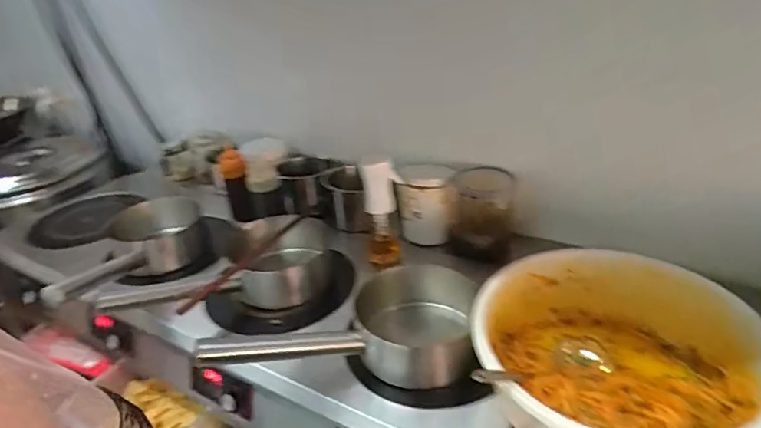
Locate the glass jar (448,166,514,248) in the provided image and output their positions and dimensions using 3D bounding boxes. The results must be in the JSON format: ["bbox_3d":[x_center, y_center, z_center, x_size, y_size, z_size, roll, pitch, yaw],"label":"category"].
[{"bbox_3d":[0.204,0.001,1.066,0.121,0.179,0.119,0,29,11],"label":"glass jar"}]

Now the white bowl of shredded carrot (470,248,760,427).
[{"bbox_3d":[0.314,0.198,0.697,0.338,0.139,0.356,-5,29,2],"label":"white bowl of shredded carrot"}]

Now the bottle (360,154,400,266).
[{"bbox_3d":[-0.001,-0.011,1.031,0.062,0.226,0.062,-6,28,0],"label":"bottle"}]

